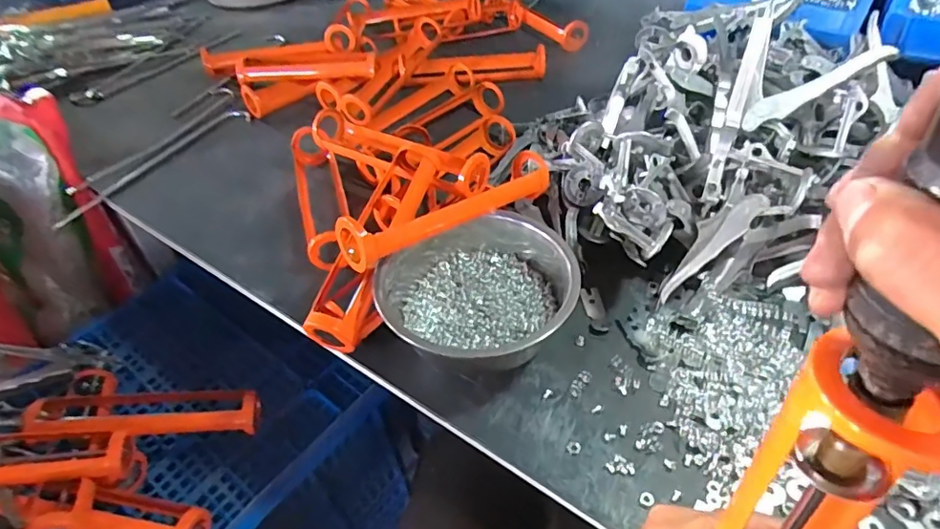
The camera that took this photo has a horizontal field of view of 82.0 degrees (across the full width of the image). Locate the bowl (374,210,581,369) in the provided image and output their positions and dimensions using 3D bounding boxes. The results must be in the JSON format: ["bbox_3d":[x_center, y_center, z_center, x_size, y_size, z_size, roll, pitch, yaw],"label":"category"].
[{"bbox_3d":[0.005,0.028,0.531,0.184,0.077,0.147,-9,45,-4],"label":"bowl"}]

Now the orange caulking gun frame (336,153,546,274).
[{"bbox_3d":[-0.015,-0.065,0.555,0.252,0.066,0.047,-33,51,-25],"label":"orange caulking gun frame"}]

